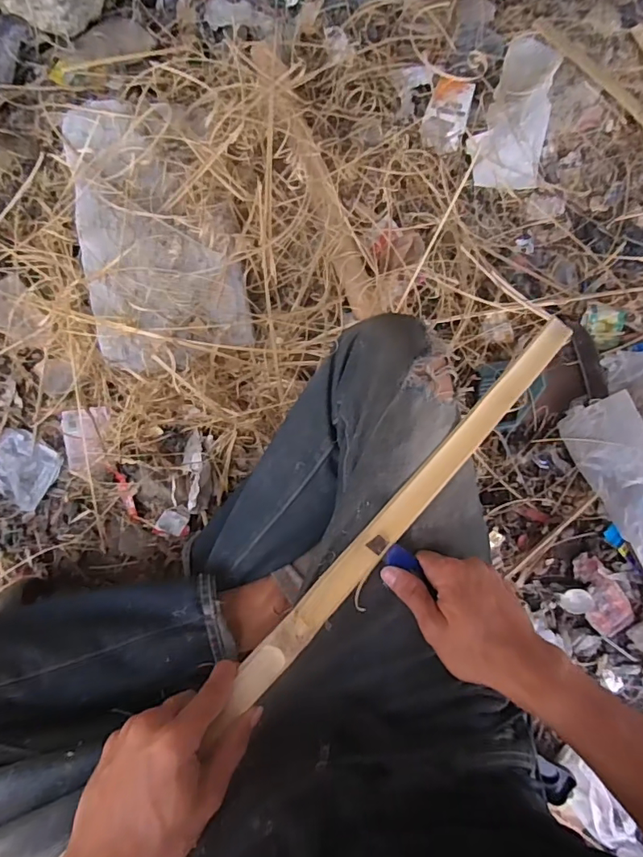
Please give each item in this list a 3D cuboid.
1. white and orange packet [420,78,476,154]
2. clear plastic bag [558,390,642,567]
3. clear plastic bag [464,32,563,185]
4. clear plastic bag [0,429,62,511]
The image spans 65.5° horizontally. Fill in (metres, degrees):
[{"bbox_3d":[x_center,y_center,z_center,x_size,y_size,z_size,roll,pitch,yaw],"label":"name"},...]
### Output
[{"bbox_3d":[0.200,-0.498,0.793,0.067,0.012,0.129,16,81,-1],"label":"white and orange packet"},{"bbox_3d":[0.453,0.076,0.731,0.109,0.042,0.245,-22,82,-1],"label":"clear plastic bag"},{"bbox_3d":[0.310,-0.512,0.802,0.114,0.028,0.264,12,83,4],"label":"clear plastic bag"},{"bbox_3d":[-0.407,0.054,0.675,0.083,0.029,0.087,34,85,6],"label":"clear plastic bag"}]

